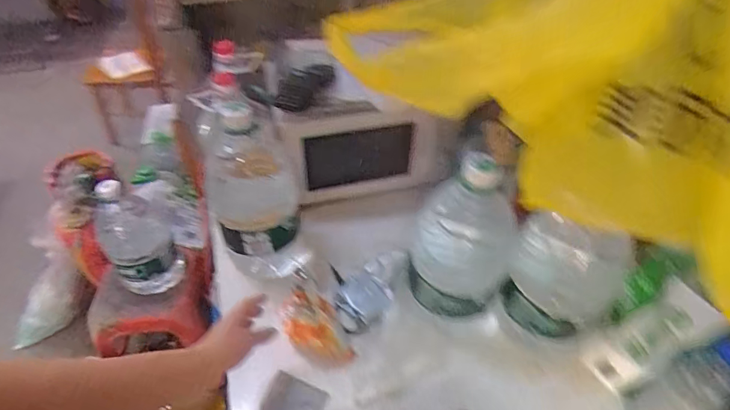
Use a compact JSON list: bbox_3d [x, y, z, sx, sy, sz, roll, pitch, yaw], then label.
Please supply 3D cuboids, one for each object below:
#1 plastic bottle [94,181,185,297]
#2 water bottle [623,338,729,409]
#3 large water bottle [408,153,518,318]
[{"bbox_3d":[-0.622,0.087,1.158,0.178,0.374,0.153,-26,49,-25],"label":"plastic bottle"},{"bbox_3d":[0.465,0.267,0.609,0.065,0.219,0.081,-9,44,-9],"label":"water bottle"},{"bbox_3d":[0.169,0.070,0.721,0.177,0.340,0.138,12,45,13],"label":"large water bottle"}]

